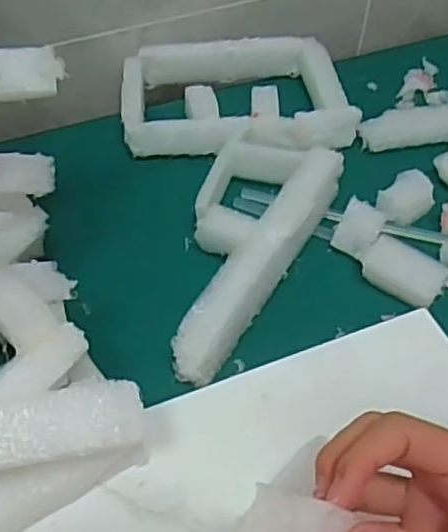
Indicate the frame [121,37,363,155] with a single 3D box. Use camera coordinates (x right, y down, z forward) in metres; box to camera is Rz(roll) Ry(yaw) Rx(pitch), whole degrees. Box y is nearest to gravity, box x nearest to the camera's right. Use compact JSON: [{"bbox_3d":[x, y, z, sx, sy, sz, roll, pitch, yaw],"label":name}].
[{"bbox_3d":[0.009,-0.136,0.563,0.180,0.027,0.127,-6,51,-9],"label":"frame"}]

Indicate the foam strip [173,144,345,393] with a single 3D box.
[{"bbox_3d":[0.026,-0.005,0.451,0.031,0.039,0.190,26,53,17],"label":"foam strip"}]

